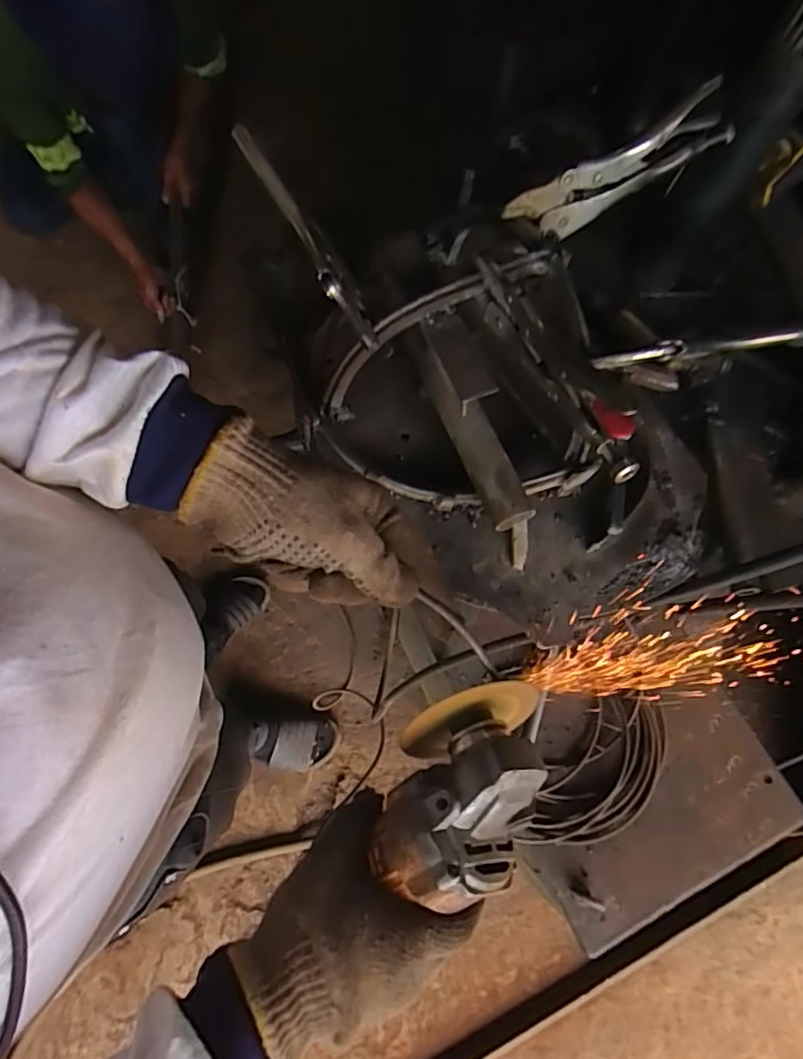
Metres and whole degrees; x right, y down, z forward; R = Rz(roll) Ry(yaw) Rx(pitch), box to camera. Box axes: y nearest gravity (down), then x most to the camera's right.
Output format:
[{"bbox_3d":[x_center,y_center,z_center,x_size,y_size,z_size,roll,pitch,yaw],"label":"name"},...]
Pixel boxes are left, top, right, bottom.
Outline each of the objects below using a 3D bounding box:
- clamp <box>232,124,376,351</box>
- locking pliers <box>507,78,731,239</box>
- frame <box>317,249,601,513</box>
[{"bbox_3d":[-0.063,-0.202,0.382,0.025,0.023,0.168,-34,96,-8],"label":"clamp"},{"bbox_3d":[0.157,-0.257,0.399,0.165,0.055,0.033,-27,80,-6],"label":"locking pliers"},{"bbox_3d":[0.045,-0.087,0.417,0.184,0.129,0.144,-18,73,-10],"label":"frame"}]

